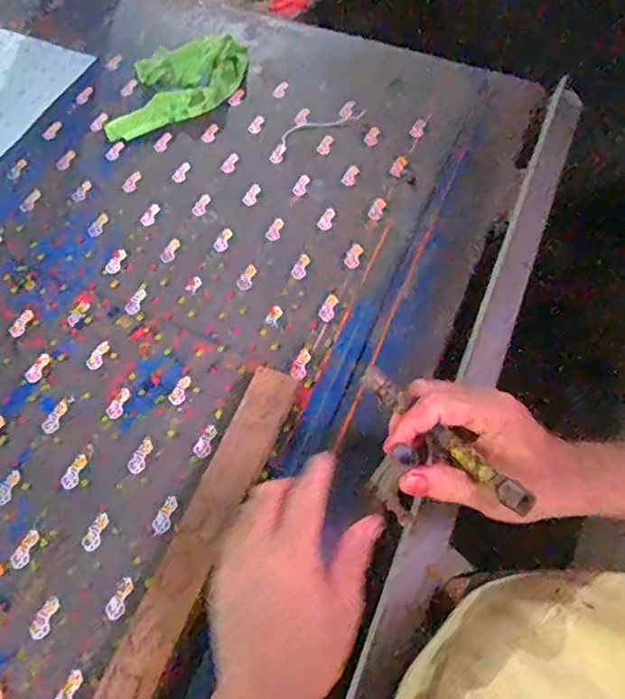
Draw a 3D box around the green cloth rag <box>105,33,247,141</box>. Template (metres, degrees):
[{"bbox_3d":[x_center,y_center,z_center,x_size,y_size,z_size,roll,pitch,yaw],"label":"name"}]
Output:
[{"bbox_3d":[-0.196,-0.378,0.788,0.219,0.035,0.136,-27,65,-12],"label":"green cloth rag"}]

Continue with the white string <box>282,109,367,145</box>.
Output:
[{"bbox_3d":[0.013,-0.308,0.759,0.126,0.004,0.029,-24,61,-11],"label":"white string"}]

